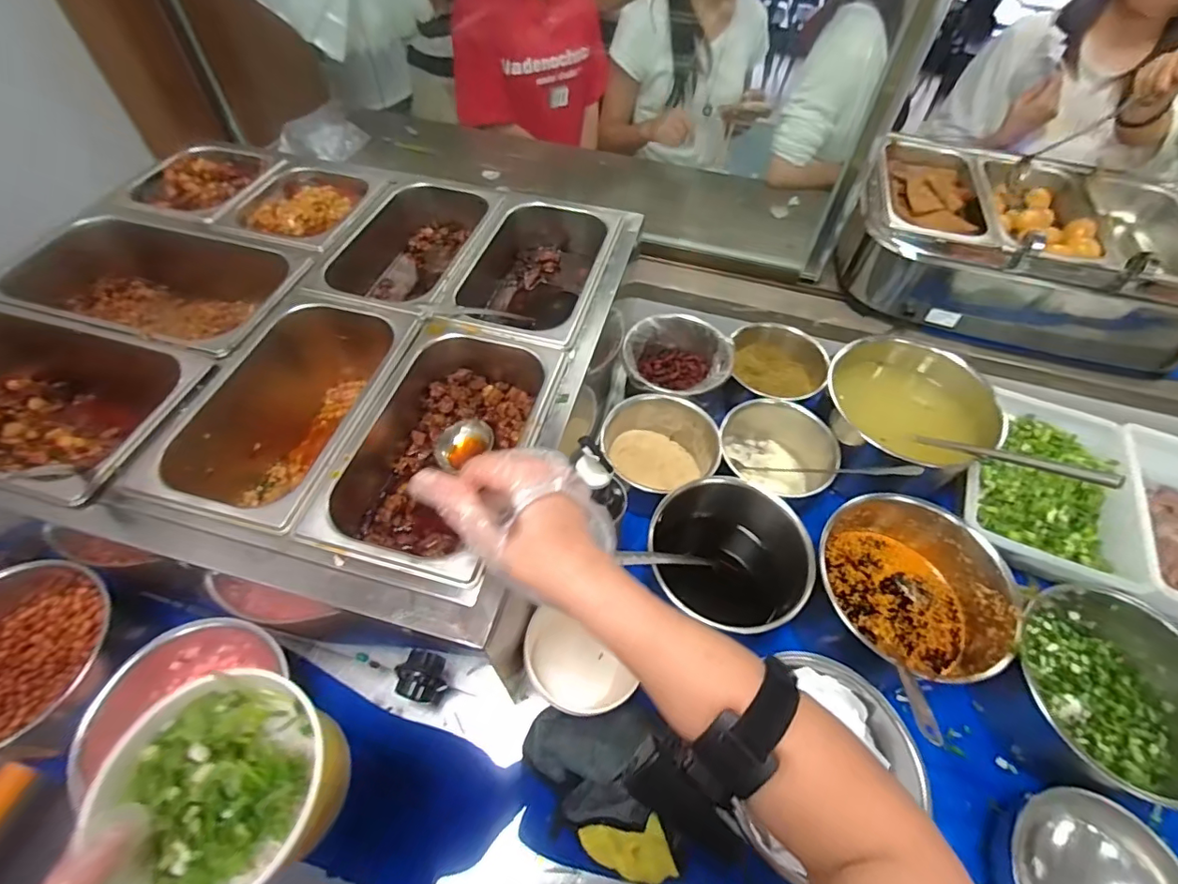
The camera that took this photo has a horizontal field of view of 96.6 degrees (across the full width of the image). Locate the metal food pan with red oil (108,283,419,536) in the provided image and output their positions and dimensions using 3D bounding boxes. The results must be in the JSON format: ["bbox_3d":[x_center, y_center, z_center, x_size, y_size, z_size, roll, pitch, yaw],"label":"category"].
[{"bbox_3d":[-0.281,-0.019,0.529,0.155,0.125,0.260,13,56,6],"label":"metal food pan with red oil"}]

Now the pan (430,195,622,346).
[{"bbox_3d":[-0.070,-0.193,0.645,0.162,0.081,0.240,14,56,7],"label":"pan"}]

